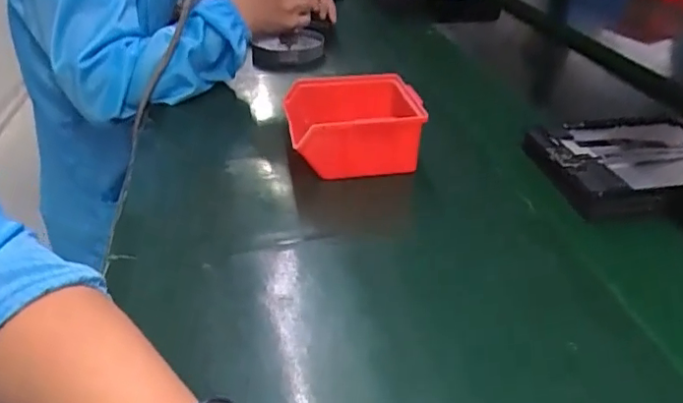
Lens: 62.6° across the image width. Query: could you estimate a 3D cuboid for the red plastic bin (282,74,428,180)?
[{"bbox_3d":[0.011,-0.084,0.605,0.142,0.066,0.133,-4,33,-9],"label":"red plastic bin"}]

